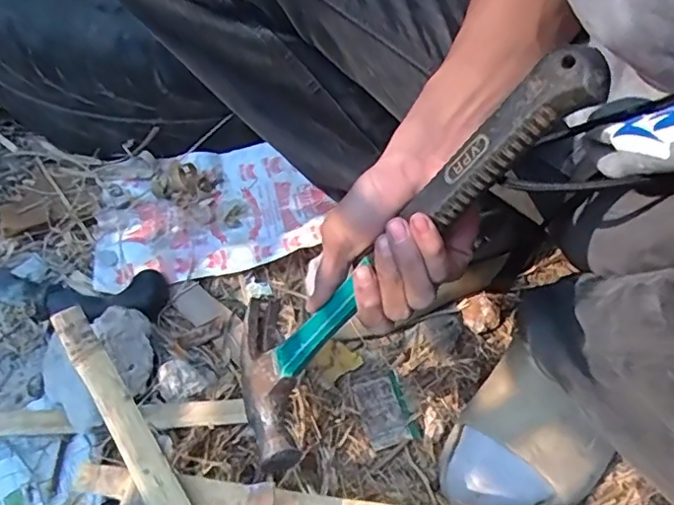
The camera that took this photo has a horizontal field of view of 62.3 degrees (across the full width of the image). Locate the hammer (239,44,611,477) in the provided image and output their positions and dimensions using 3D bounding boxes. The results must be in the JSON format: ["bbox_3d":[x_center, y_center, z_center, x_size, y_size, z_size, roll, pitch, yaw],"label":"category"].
[{"bbox_3d":[0.029,0.009,0.354,0.023,0.325,0.125,19,38,-33],"label":"hammer"}]

